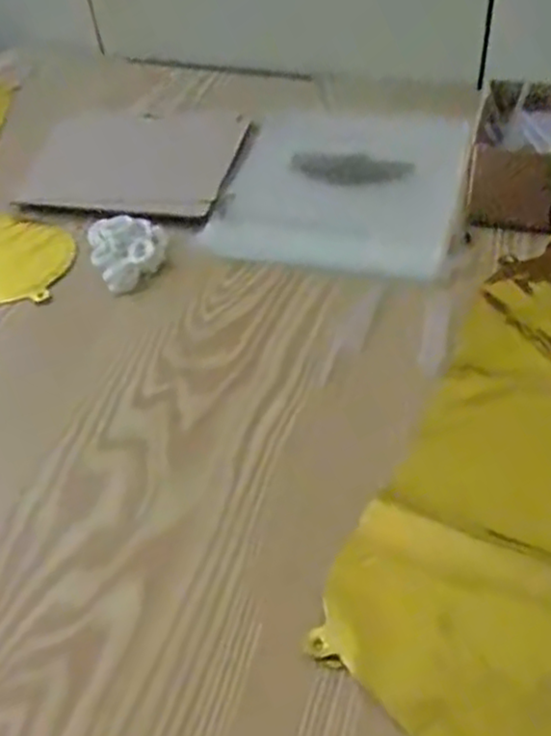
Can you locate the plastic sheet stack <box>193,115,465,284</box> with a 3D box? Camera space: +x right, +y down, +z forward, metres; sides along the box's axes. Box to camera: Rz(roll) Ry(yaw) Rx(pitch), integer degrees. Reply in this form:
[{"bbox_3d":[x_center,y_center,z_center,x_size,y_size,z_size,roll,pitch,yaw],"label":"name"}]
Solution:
[{"bbox_3d":[0.062,-0.178,0.662,0.216,0.019,0.239,9,48,15],"label":"plastic sheet stack"}]

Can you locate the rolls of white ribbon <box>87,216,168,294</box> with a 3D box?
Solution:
[{"bbox_3d":[-0.123,-0.099,0.593,0.062,0.024,0.077,-12,46,-5],"label":"rolls of white ribbon"}]

